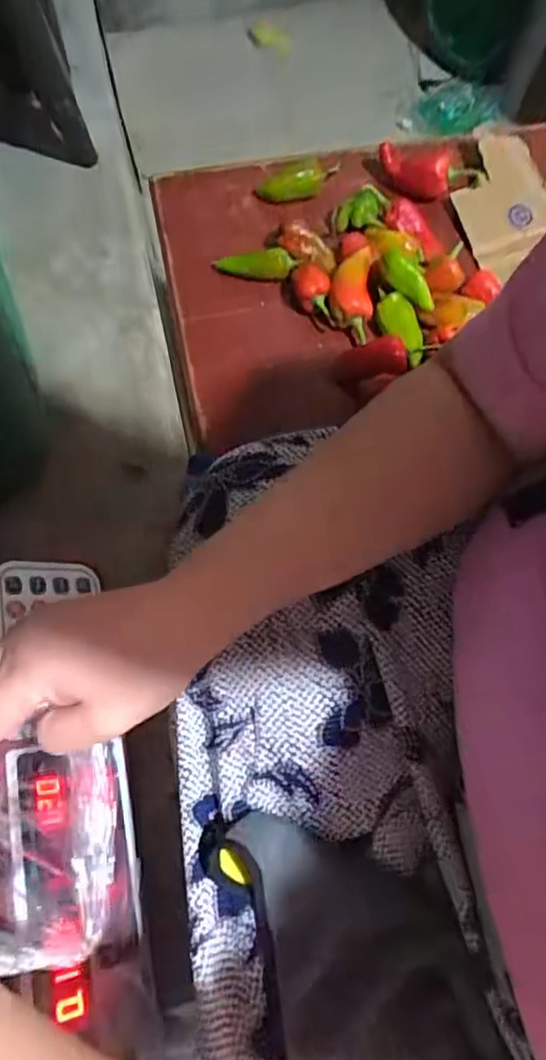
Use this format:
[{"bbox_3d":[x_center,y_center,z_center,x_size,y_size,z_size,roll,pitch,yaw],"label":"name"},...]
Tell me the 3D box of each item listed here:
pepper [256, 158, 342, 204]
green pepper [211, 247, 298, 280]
[{"bbox_3d":[0.027,-0.393,0.689,0.096,0.036,0.028,-15,68,9],"label":"pepper"},{"bbox_3d":[-0.019,-0.291,0.663,0.087,0.024,0.025,11,69,4],"label":"green pepper"}]

